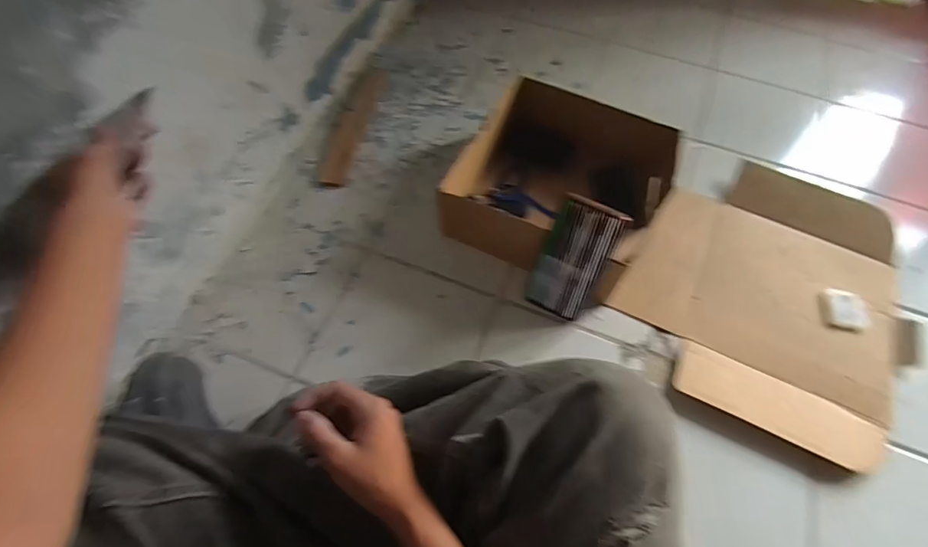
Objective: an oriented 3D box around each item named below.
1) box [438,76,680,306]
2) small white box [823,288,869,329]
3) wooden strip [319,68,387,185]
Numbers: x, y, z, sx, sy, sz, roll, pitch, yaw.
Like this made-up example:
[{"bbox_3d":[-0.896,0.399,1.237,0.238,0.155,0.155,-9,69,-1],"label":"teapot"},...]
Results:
[{"bbox_3d":[0.144,-0.131,0.649,0.262,0.094,0.286,26,65,13],"label":"box"},{"bbox_3d":[0.509,0.048,0.602,0.051,0.009,0.055,10,62,5],"label":"small white box"},{"bbox_3d":[-0.185,-0.255,0.767,0.047,0.011,0.270,11,62,6],"label":"wooden strip"}]

